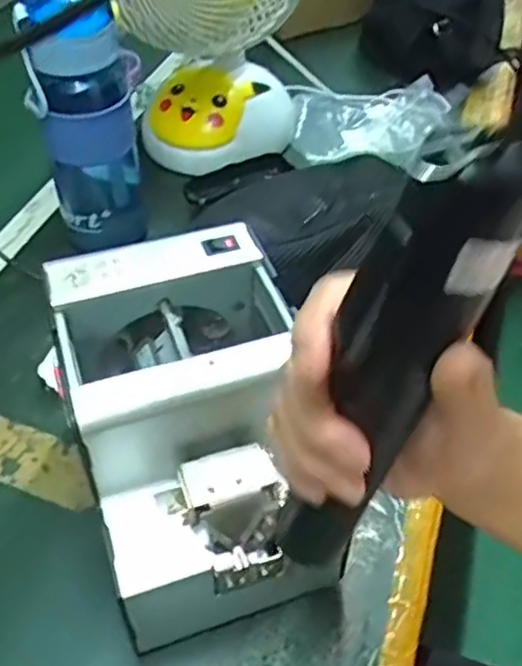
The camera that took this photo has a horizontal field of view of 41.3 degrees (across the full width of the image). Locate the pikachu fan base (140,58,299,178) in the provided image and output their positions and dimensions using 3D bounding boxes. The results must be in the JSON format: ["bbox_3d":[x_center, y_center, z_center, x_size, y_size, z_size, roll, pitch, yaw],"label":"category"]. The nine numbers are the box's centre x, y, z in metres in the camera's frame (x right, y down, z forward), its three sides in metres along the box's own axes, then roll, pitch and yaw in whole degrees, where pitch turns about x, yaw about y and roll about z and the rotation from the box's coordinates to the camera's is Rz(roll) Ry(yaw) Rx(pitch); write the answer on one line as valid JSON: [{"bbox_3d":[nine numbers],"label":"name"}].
[{"bbox_3d":[-0.040,-0.223,0.711,0.158,0.067,0.107,-11,48,-11],"label":"pikachu fan base"}]

